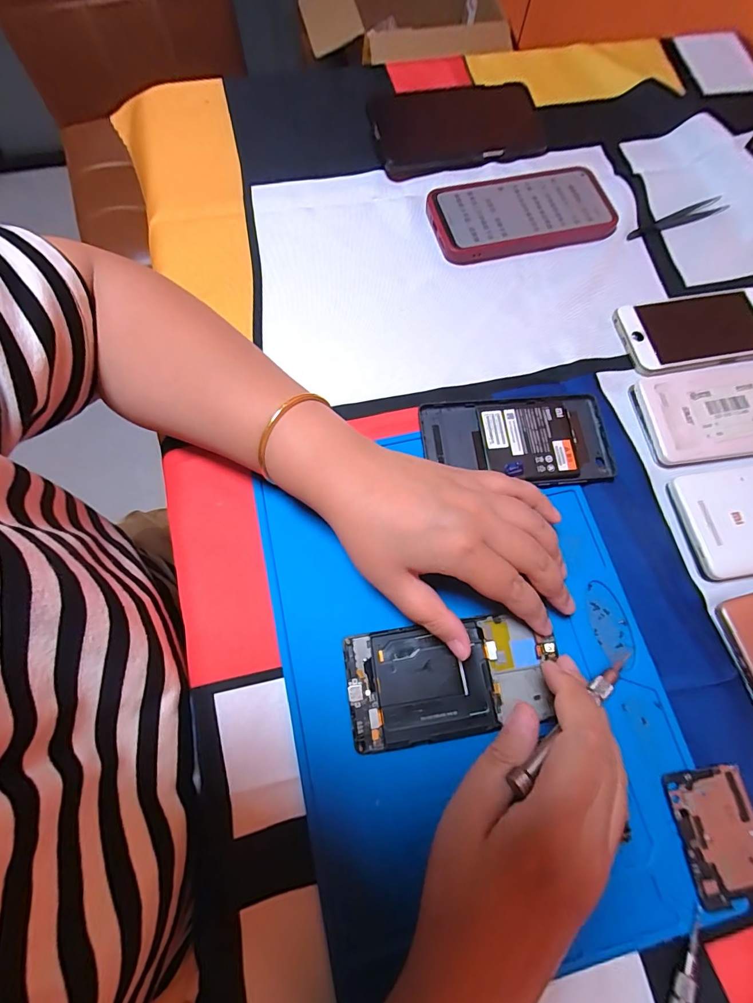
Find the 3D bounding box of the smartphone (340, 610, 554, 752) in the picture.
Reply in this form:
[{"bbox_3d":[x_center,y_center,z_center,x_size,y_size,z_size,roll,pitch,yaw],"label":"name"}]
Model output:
[{"bbox_3d":[0.045,0.109,0.256,0.124,0.008,0.065,-8,73,-5],"label":"smartphone"}]

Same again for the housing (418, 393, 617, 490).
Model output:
[{"bbox_3d":[0.103,-0.043,0.306,0.133,0.010,0.070,-5,73,-4],"label":"housing"}]

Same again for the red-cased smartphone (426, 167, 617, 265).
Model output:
[{"bbox_3d":[0.131,-0.260,0.375,0.160,0.015,0.079,-13,73,-6],"label":"red-cased smartphone"}]

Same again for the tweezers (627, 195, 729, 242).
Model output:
[{"bbox_3d":[0.276,-0.261,0.384,0.109,0.004,0.013,-21,74,-9],"label":"tweezers"}]

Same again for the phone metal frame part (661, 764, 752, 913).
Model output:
[{"bbox_3d":[0.197,0.189,0.238,0.050,0.004,0.063,-8,73,-5],"label":"phone metal frame part"}]

